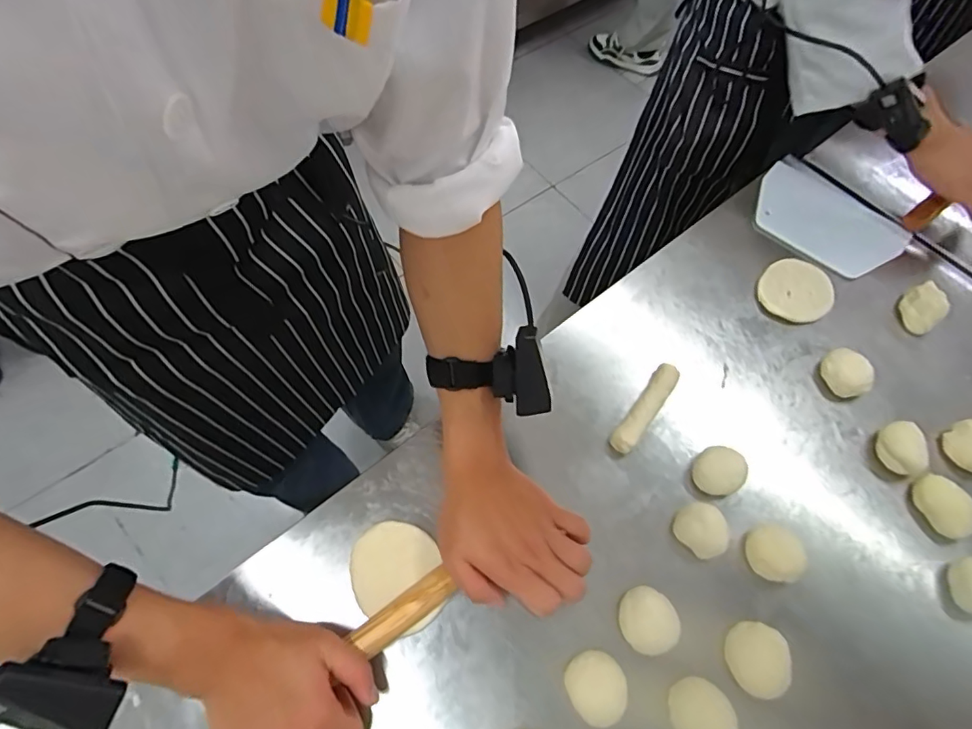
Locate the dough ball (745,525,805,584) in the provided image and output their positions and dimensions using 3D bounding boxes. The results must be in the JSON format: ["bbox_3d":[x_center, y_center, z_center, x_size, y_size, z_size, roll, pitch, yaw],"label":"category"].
[{"bbox_3d":[0.264,0.172,0.477,0.041,0.030,0.048,11,64,5],"label":"dough ball"}]

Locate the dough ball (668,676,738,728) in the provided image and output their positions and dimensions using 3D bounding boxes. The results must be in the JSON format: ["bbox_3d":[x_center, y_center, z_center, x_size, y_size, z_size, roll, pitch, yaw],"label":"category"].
[{"bbox_3d":[0.176,0.286,0.423,0.049,0.018,0.050,1,65,-3],"label":"dough ball"}]

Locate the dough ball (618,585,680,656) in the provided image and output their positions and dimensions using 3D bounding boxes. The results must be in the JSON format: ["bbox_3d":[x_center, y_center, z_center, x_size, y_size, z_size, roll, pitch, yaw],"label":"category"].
[{"bbox_3d":[0.141,0.223,0.453,0.046,0.023,0.053,-22,68,-13],"label":"dough ball"}]

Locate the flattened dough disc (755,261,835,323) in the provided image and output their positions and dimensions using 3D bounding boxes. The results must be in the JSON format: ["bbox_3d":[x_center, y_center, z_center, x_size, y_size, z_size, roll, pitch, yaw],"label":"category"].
[{"bbox_3d":[0.370,-0.087,0.620,0.084,0.012,0.085,1,65,-3],"label":"flattened dough disc"}]

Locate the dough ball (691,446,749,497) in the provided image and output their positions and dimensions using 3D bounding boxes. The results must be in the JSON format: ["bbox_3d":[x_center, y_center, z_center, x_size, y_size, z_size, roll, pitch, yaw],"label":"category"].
[{"bbox_3d":[0.226,0.105,0.509,0.045,0.033,0.045,0,64,-1],"label":"dough ball"}]

